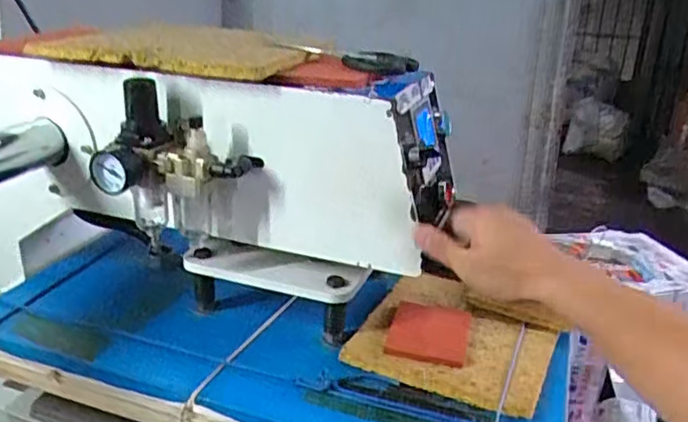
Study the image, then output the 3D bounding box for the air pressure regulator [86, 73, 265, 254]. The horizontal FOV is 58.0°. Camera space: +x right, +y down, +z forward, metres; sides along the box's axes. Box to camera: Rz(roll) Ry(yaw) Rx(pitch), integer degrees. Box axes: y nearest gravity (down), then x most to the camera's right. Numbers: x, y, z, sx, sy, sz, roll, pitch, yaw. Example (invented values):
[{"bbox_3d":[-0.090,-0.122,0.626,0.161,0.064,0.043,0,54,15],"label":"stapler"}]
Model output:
[{"bbox_3d":[-0.157,-0.031,0.581,0.126,0.156,0.089,10,24,20],"label":"air pressure regulator"}]

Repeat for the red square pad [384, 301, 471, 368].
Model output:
[{"bbox_3d":[0.087,0.125,0.635,0.076,0.013,0.091,7,23,13],"label":"red square pad"}]

